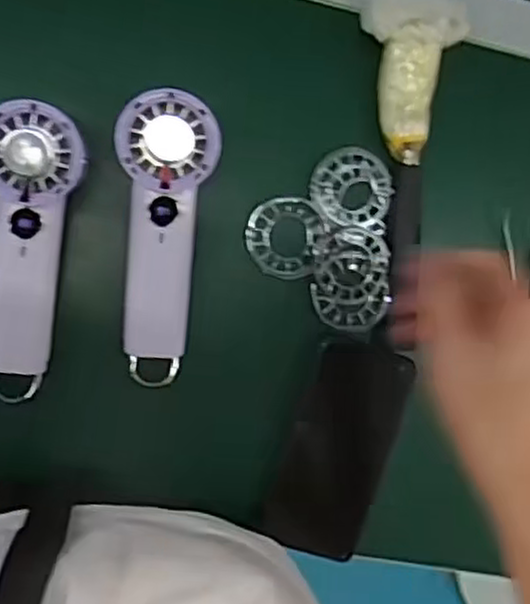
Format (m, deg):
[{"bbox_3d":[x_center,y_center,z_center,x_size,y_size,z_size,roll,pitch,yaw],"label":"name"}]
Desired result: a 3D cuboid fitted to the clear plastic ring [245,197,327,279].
[{"bbox_3d":[0.015,-0.046,0.541,0.055,0.007,0.057,2,92,-8],"label":"clear plastic ring"}]

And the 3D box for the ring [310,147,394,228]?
[{"bbox_3d":[0.064,-0.083,0.541,0.059,0.006,0.055,0,92,-8],"label":"ring"}]

